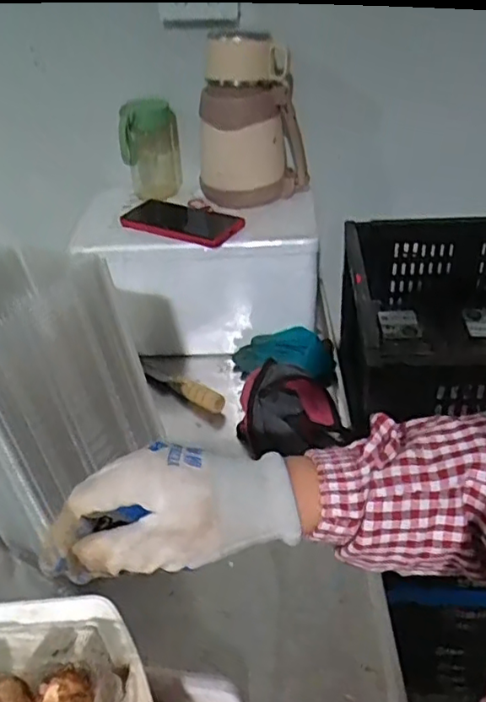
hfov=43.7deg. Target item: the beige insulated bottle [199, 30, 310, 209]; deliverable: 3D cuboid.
[{"bbox_3d":[0.012,-0.317,0.831,0.151,0.206,0.110,-3,35,2],"label":"beige insulated bottle"}]

